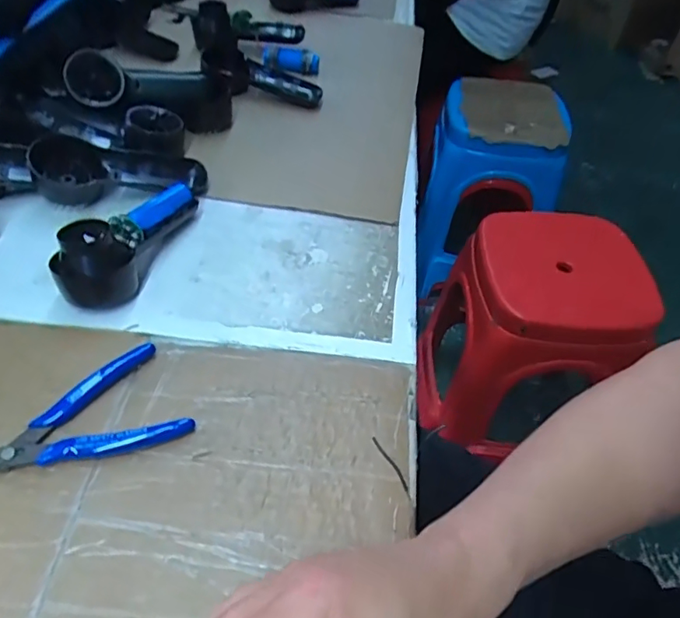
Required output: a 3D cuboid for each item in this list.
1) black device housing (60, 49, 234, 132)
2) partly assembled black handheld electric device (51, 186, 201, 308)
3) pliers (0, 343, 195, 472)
[{"bbox_3d":[-0.200,-0.232,0.569,0.163,0.051,0.055,3,46,-25],"label":"black device housing"},{"bbox_3d":[-0.175,-0.064,0.442,0.051,0.052,0.144,15,49,9],"label":"partly assembled black handheld electric device"},{"bbox_3d":[-0.165,0.075,0.344,0.116,0.015,0.073,-25,55,-24],"label":"pliers"}]

